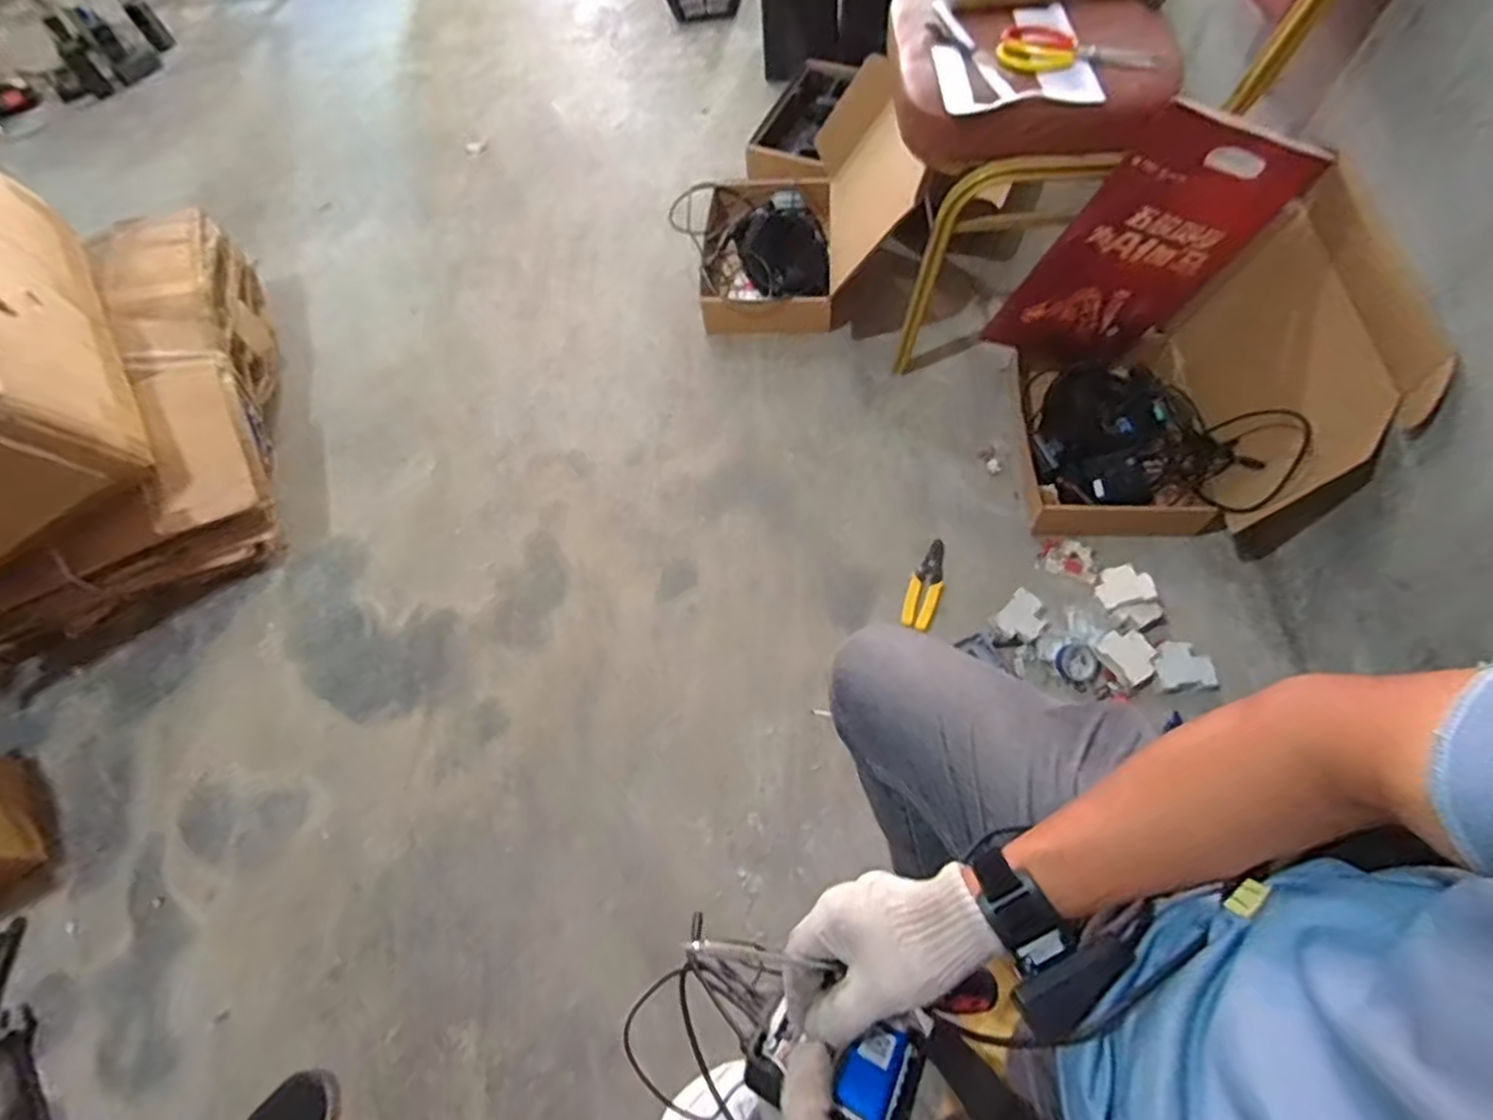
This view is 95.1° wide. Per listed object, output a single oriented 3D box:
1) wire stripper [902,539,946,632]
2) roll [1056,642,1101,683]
[{"bbox_3d":[0.293,0.039,1.106,0.051,0.016,0.164,18,65,13],"label":"wire stripper"},{"bbox_3d":[0.490,0.152,1.010,0.058,0.019,0.052,39,71,21],"label":"roll"}]

